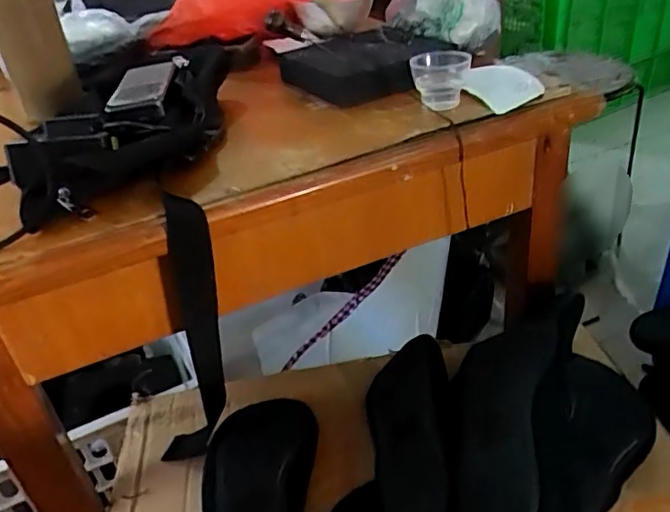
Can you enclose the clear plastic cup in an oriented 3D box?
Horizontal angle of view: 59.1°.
[{"bbox_3d":[0.103,-0.173,0.575,0.057,0.047,0.043,0,34,10],"label":"clear plastic cup"}]

